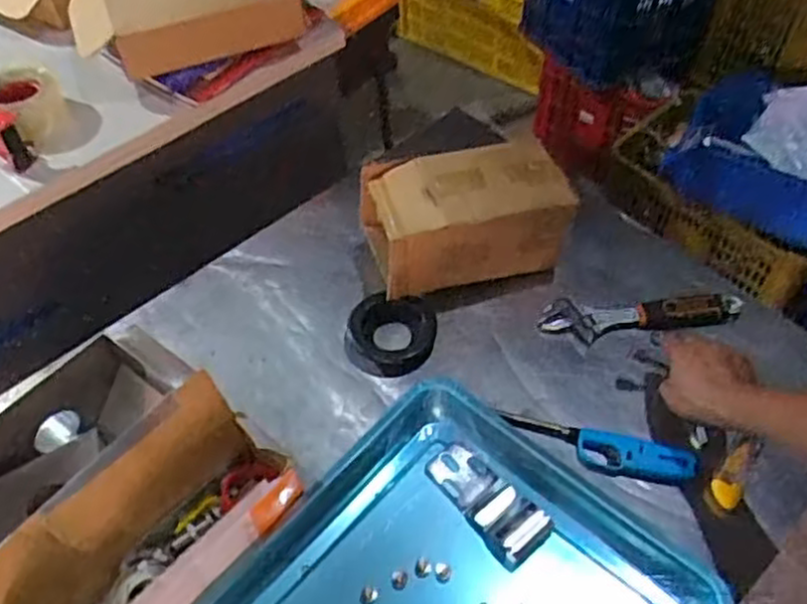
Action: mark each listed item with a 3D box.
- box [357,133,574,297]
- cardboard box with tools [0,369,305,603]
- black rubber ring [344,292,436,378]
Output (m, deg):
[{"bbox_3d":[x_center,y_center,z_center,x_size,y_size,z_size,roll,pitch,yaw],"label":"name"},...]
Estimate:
[{"bbox_3d":[0.084,-0.100,0.985,0.258,0.150,0.150,-10,53,-6],"label":"box"},{"bbox_3d":[-0.246,0.234,0.726,0.143,0.149,0.291,34,60,24],"label":"cardboard box with tools"},{"bbox_3d":[-0.016,0.042,0.954,0.110,0.027,0.108,-1,52,1],"label":"black rubber ring"}]

